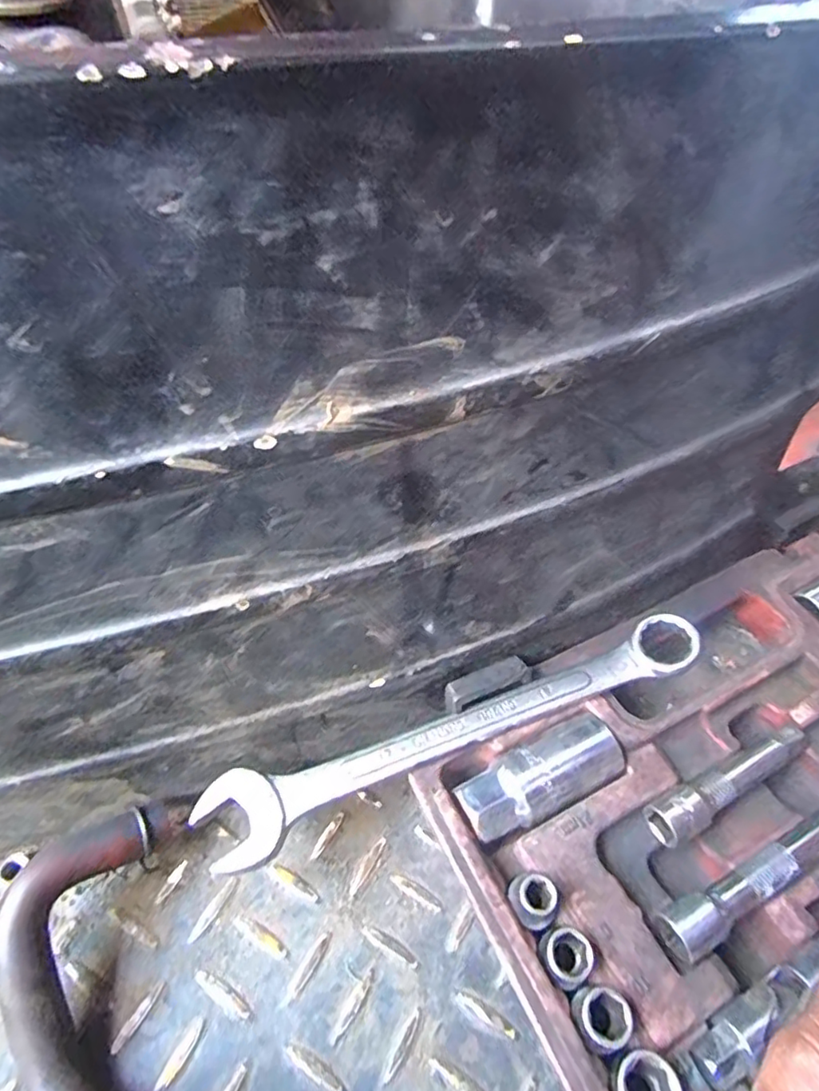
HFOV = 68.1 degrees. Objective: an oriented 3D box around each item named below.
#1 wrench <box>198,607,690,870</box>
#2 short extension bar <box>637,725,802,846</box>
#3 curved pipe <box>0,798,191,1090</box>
[{"bbox_3d":[0.020,0.067,0.233,0.202,0.015,0.032,-19,63,-15],"label":"wrench"},{"bbox_3d":[0.125,0.092,0.235,0.074,0.010,0.015,-22,64,-16],"label":"short extension bar"},{"bbox_3d":[-0.097,0.143,0.191,0.053,0.032,0.117,-17,47,-14],"label":"curved pipe"}]

